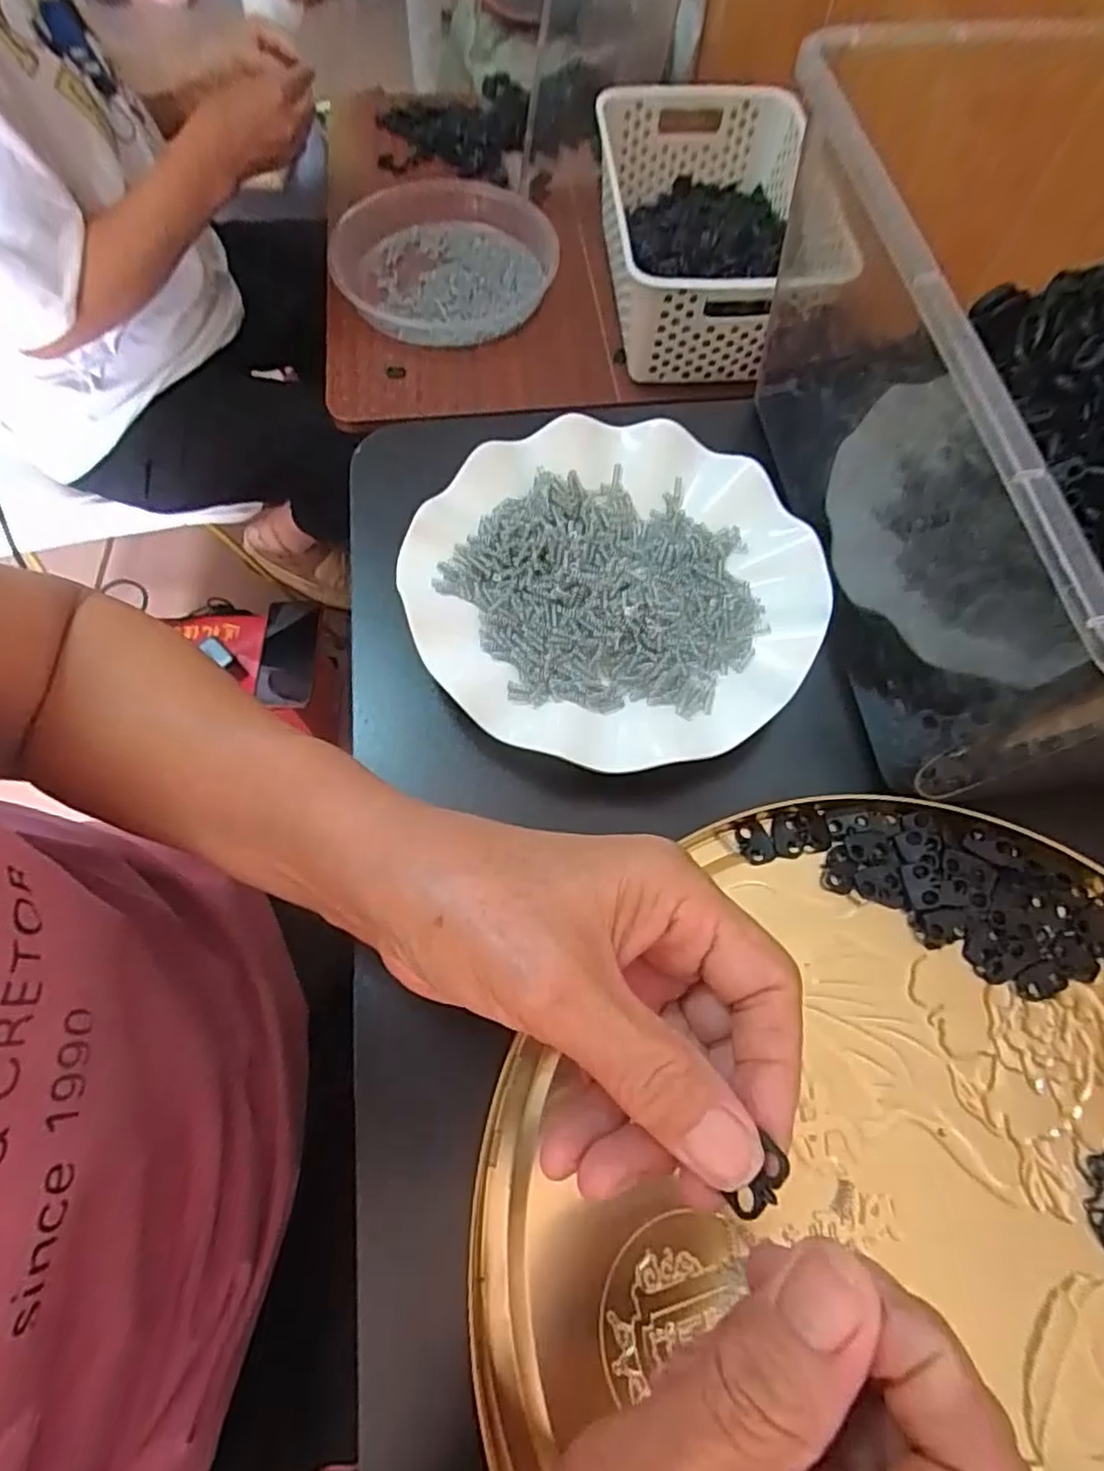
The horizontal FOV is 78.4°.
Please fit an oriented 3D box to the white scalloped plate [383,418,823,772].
[{"bbox_3d":[0.029,-0.071,0.310,0.178,0.019,0.182,0,66,0],"label":"white scalloped plate"}]

